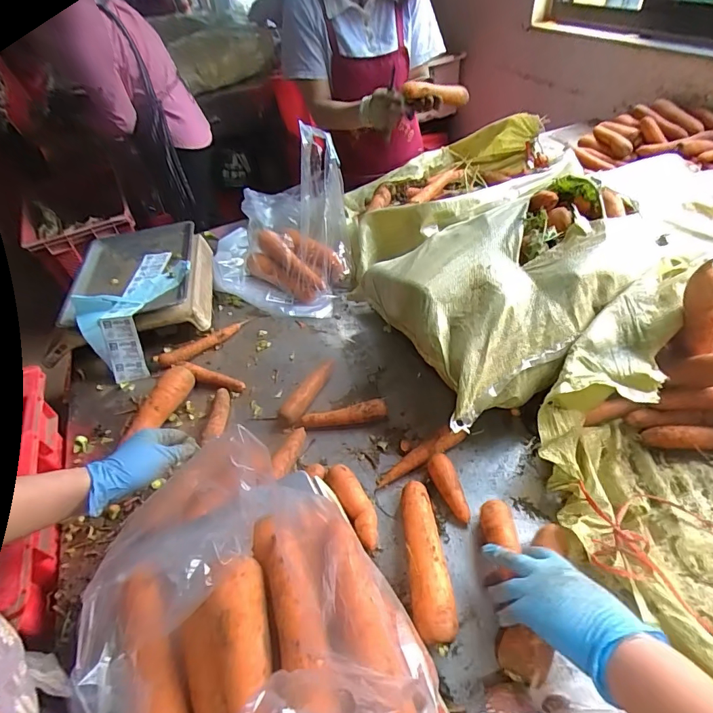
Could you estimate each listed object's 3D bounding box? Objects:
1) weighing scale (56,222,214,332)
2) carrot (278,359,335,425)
[{"bbox_3d":[-0.468,-0.165,0.971,0.264,0.109,0.366,-12,45,-5],"label":"weighing scale"},{"bbox_3d":[-0.078,0.055,0.768,0.030,0.038,0.165,19,51,24],"label":"carrot"}]

